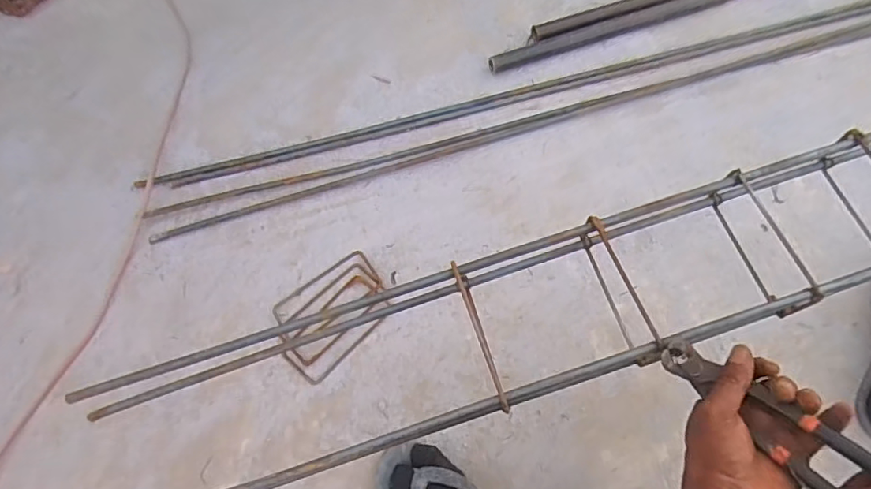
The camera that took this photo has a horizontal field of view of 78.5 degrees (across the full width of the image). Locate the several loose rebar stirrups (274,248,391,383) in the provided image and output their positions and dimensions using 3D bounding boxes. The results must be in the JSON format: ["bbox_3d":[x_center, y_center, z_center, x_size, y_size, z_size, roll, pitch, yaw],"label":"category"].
[{"bbox_3d":[-0.140,0.092,0.724,0.162,0.025,0.122,-37,71,-12],"label":"several loose rebar stirrups"}]

